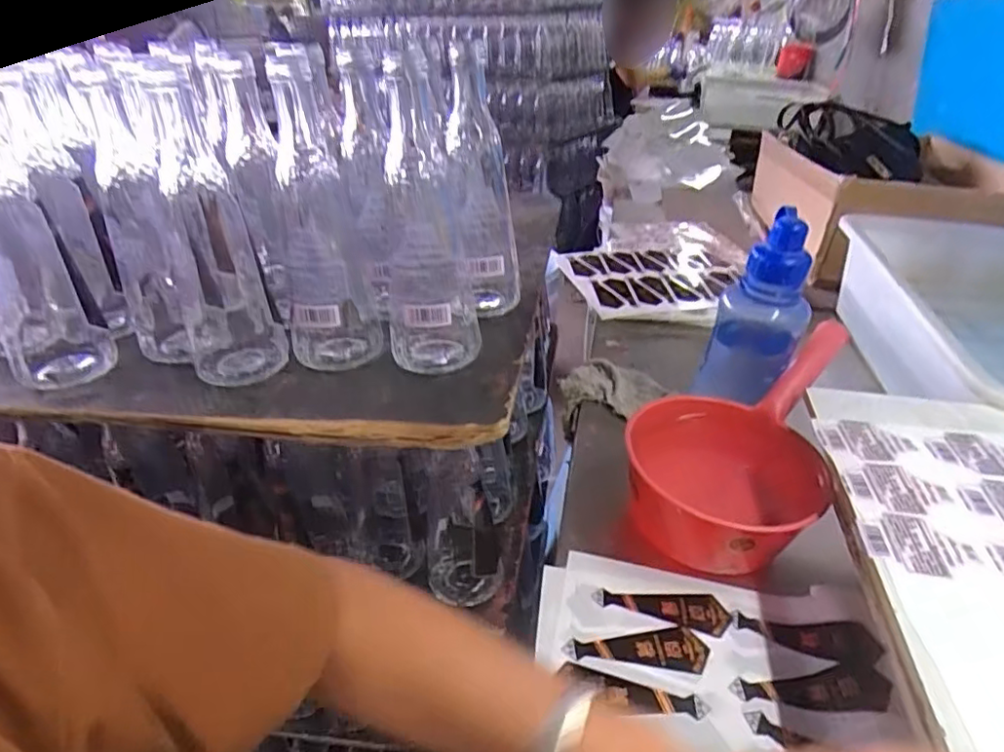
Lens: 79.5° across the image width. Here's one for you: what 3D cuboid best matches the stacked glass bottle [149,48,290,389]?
[{"bbox_3d":[-0.194,-0.099,0.410,0.057,0.205,0.057,-16,35,-21],"label":"stacked glass bottle"}]

